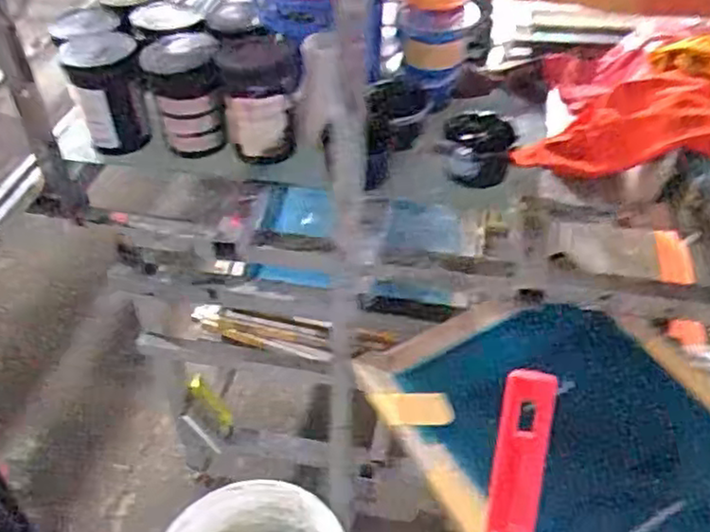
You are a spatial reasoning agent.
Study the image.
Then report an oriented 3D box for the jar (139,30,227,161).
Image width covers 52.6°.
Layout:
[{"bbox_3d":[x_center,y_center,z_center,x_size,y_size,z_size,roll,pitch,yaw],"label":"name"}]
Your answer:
[{"bbox_3d":[-0.252,-0.252,1.078,0.104,0.165,0.104,0,43,0],"label":"jar"}]

